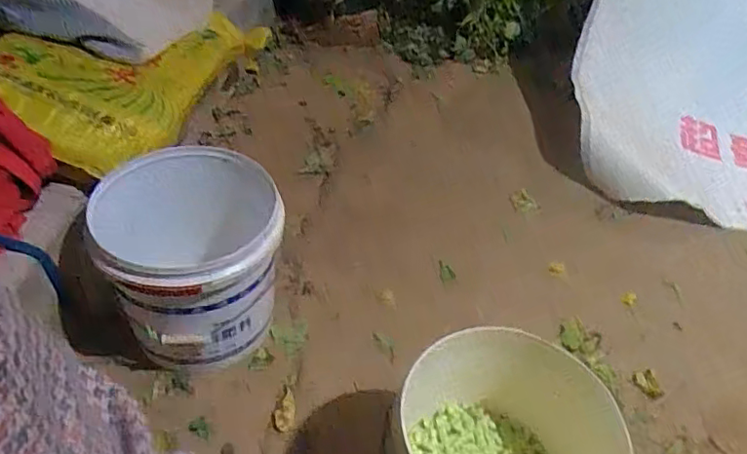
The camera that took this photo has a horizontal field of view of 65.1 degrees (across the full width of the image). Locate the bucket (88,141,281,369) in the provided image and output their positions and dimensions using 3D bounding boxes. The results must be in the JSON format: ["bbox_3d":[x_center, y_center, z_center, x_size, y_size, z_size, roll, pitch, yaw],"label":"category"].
[{"bbox_3d":[-0.265,0.052,0.880,0.241,0.243,0.241,5,44,-5],"label":"bucket"}]

